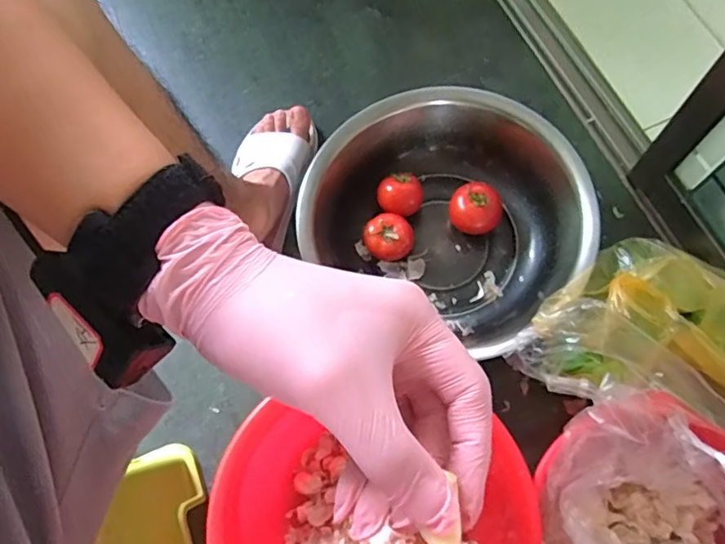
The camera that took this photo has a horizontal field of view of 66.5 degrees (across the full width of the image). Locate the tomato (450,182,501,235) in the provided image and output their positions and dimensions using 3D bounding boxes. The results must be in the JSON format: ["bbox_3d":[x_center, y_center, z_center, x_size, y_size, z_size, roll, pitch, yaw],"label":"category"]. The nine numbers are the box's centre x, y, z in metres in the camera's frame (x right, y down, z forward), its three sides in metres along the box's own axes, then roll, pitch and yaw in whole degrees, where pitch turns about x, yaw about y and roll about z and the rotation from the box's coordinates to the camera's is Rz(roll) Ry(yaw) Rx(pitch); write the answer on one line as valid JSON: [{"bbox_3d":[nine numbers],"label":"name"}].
[{"bbox_3d":[0.160,-0.086,0.792,0.072,0.060,0.061,-1,72,5],"label":"tomato"}]

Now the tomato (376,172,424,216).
[{"bbox_3d":[0.055,-0.110,0.811,0.064,0.052,0.051,6,72,7],"label":"tomato"}]

